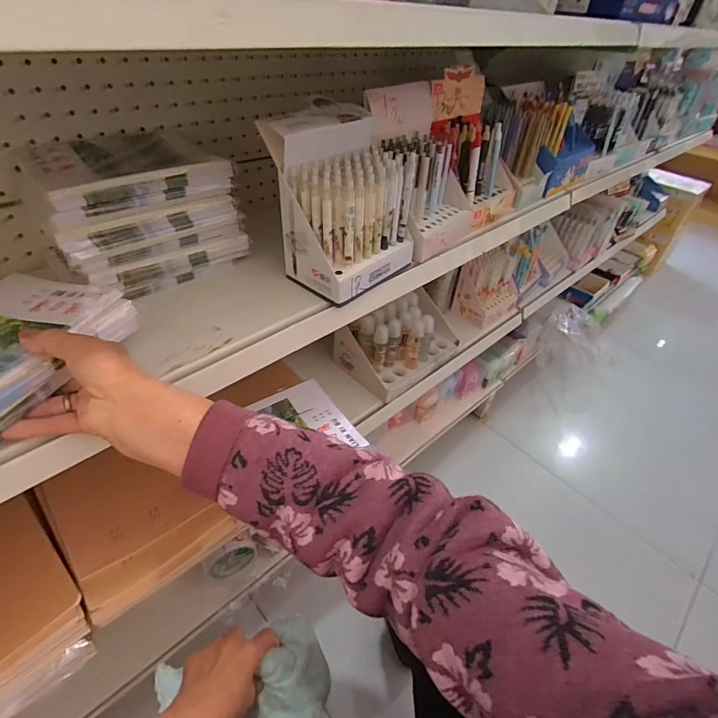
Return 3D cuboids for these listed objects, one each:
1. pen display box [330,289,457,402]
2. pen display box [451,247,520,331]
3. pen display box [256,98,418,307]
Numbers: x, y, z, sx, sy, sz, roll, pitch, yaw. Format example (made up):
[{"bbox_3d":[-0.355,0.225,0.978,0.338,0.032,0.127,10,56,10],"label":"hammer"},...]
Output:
[{"bbox_3d":[0.090,-0.050,0.829,0.232,0.113,0.149,-28,51,-32],"label":"pen display box"},{"bbox_3d":[0.321,-0.176,0.991,0.162,0.133,0.095,-27,51,-32],"label":"pen display box"},{"bbox_3d":[-0.016,-0.196,0.517,0.136,0.174,0.157,28,46,24],"label":"pen display box"}]

